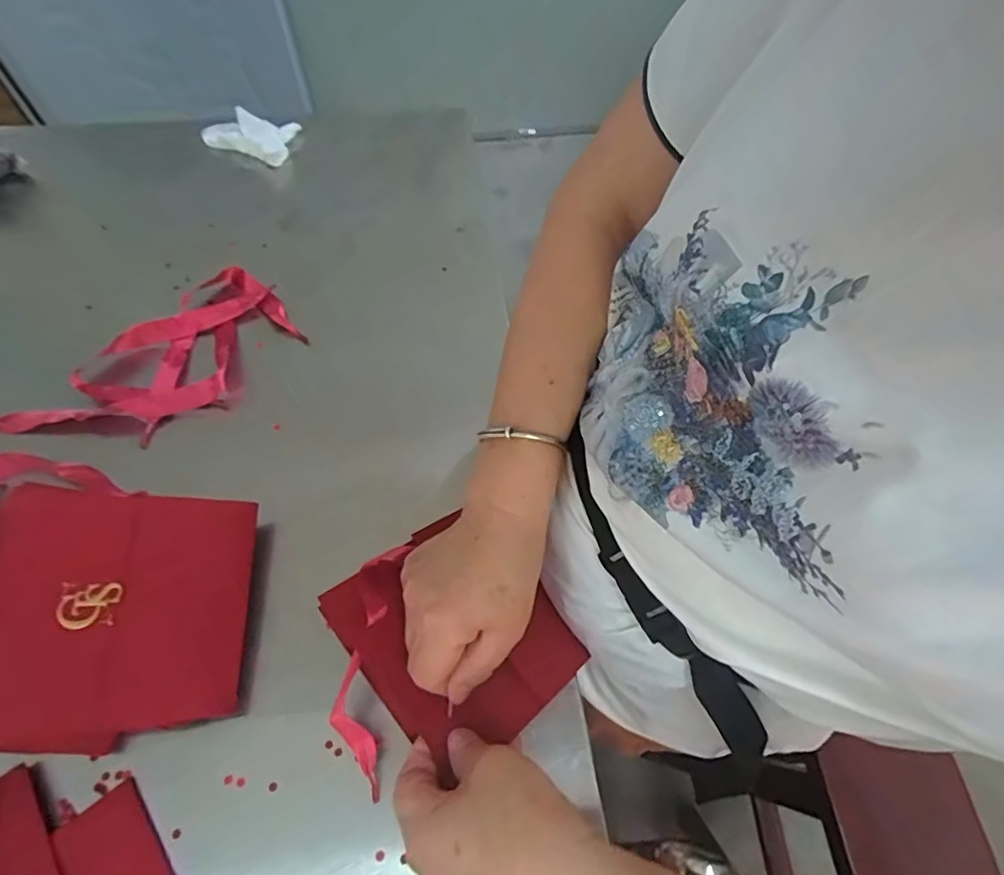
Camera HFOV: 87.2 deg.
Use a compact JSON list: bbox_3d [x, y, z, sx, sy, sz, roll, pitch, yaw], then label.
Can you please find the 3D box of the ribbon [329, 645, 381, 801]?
[{"bbox_3d":[-0.090,0.176,0.320,0.023,0.010,0.084,-13,92,-9],"label":"ribbon"}]

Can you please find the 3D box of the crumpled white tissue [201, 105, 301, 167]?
[{"bbox_3d":[-0.299,-0.373,0.642,0.104,0.025,0.073,23,65,9],"label":"crumpled white tissue"}]

